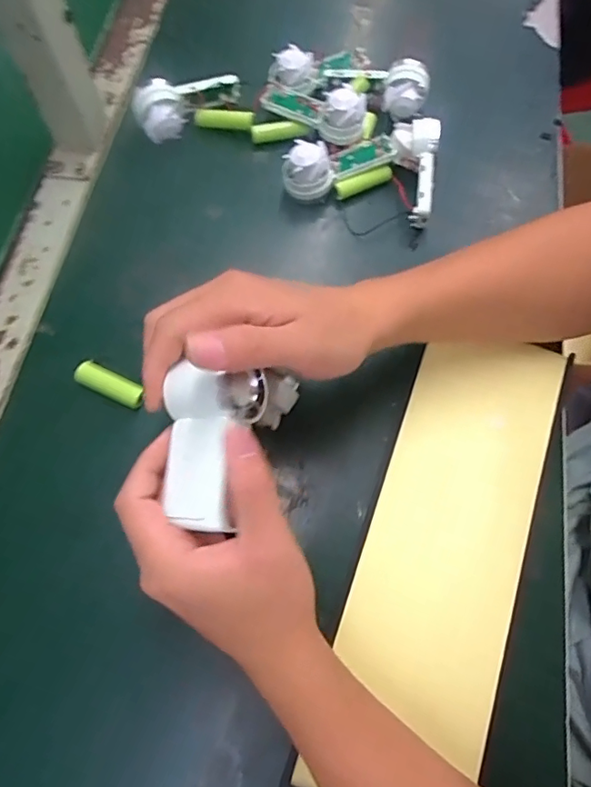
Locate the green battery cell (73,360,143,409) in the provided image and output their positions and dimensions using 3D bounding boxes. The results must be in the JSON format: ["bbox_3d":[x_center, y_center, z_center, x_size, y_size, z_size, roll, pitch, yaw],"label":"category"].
[{"bbox_3d":[-0.133,-0.005,0.383,0.053,0.021,0.018,24,71,8],"label":"green battery cell"}]

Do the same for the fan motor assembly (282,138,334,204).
[{"bbox_3d":[0.010,-0.182,0.436,0.041,0.040,0.033,6,70,1],"label":"fan motor assembly"}]

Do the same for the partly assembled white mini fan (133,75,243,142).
[{"bbox_3d":[-0.092,-0.254,0.458,0.093,0.043,0.030,-30,73,-11],"label":"partly assembled white mini fan"}]

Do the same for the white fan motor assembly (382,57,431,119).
[{"bbox_3d":[0.098,-0.265,0.465,0.038,0.040,0.035,11,70,3],"label":"white fan motor assembly"}]

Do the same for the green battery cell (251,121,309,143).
[{"bbox_3d":[-0.014,-0.231,0.463,0.049,0.014,0.015,-3,70,-2],"label":"green battery cell"}]

